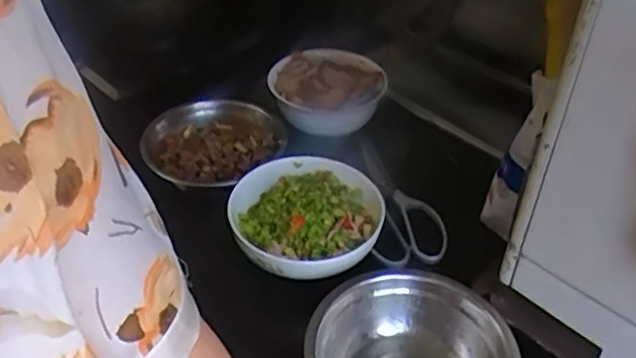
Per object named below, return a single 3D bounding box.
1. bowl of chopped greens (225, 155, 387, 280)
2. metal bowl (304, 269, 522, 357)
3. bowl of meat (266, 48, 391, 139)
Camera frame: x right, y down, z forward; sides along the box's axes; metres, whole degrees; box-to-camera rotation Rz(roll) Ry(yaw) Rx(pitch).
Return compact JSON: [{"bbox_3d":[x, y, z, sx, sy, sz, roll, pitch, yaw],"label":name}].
[{"bbox_3d":[-0.018,0.038,0.647,0.156,0.051,0.139,15,44,16],"label":"bowl of chopped greens"},{"bbox_3d":[0.077,0.156,0.524,0.161,0.060,0.158,0,41,0],"label":"metal bowl"},{"bbox_3d":[0.013,-0.101,0.806,0.148,0.063,0.135,0,41,0],"label":"bowl of meat"}]

